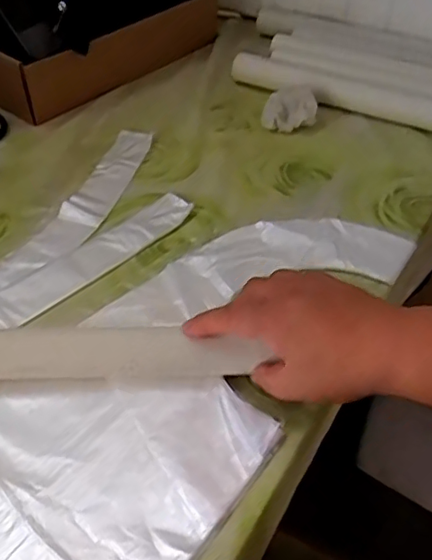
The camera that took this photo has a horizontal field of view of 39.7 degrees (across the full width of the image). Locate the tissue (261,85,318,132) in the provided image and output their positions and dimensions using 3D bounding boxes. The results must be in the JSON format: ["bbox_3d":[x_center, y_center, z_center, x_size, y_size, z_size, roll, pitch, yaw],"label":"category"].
[{"bbox_3d":[0.091,-0.213,0.742,0.065,0.037,0.045,2,44,0],"label":"tissue"}]

